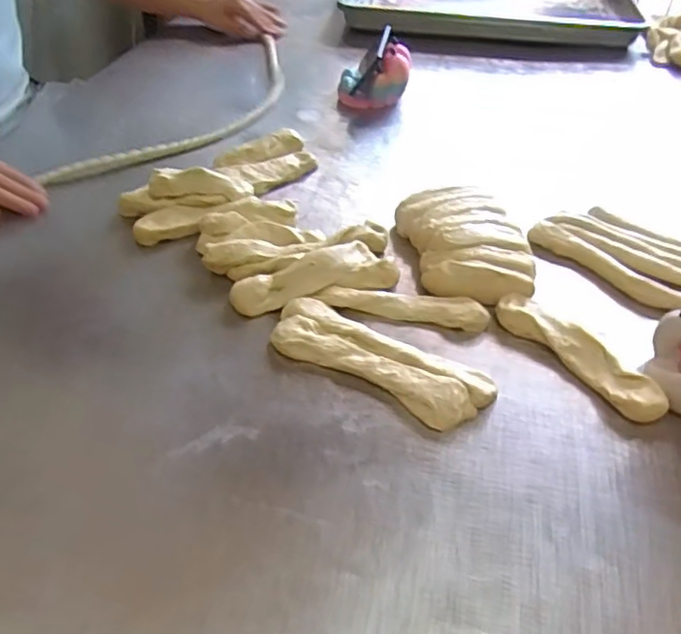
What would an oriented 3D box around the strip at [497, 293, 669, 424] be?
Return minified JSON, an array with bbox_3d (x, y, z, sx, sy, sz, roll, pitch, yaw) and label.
[{"bbox_3d":[0.211,0.032,0.553,0.037,0.022,0.168,-26,50,-26],"label":"strip"}]

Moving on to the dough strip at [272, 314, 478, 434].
[{"bbox_3d":[0.023,0.047,0.533,0.185,0.020,0.039,23,48,20],"label":"dough strip"}]

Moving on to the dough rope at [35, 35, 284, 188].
[{"bbox_3d":[-0.179,-0.287,0.863,0.116,0.028,0.508,19,46,17],"label":"dough rope"}]

